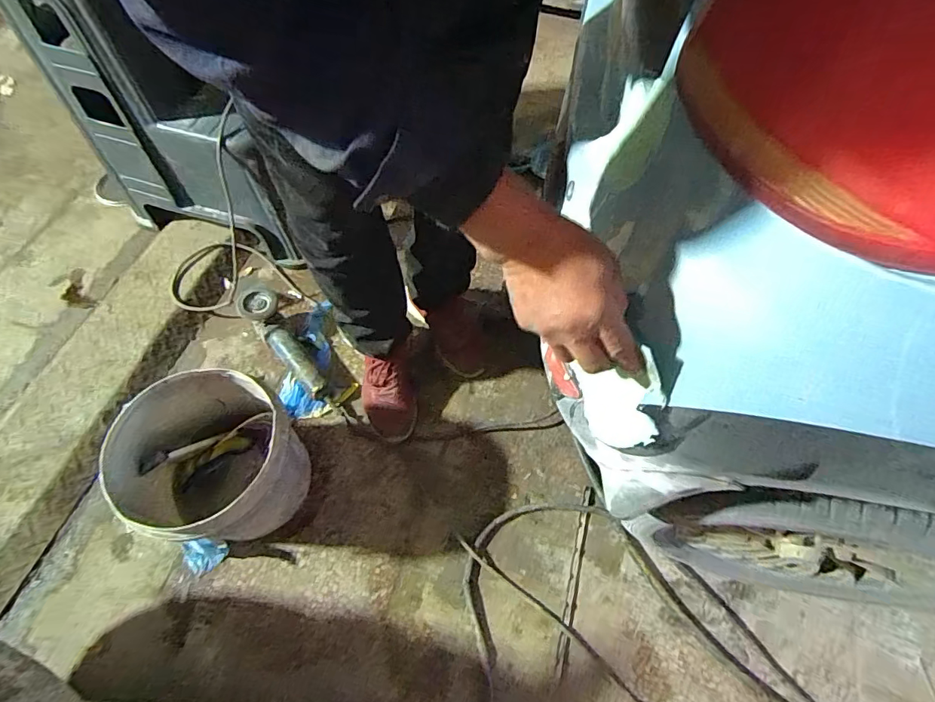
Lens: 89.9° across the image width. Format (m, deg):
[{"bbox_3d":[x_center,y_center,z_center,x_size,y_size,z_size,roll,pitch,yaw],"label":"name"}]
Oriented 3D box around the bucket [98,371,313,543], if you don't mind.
[{"bbox_3d":[-0.420,0.200,0.822,0.253,0.253,0.255,1,62,-1],"label":"bucket"}]

